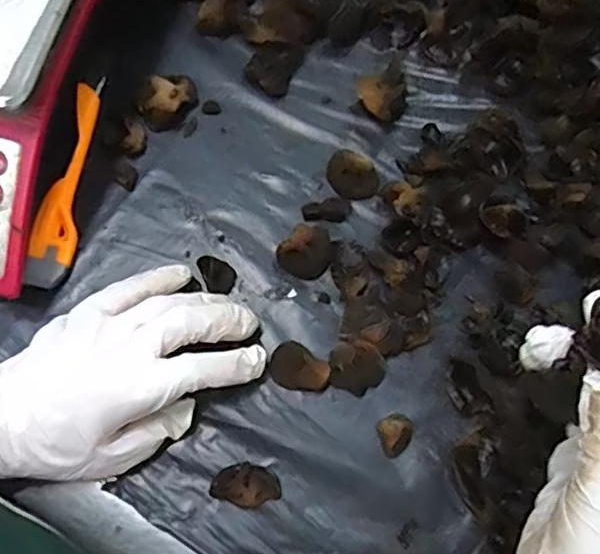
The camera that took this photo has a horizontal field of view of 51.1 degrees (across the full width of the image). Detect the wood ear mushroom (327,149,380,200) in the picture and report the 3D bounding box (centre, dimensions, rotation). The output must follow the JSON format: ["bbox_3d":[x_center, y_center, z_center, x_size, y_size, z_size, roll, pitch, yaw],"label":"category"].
[{"bbox_3d":[0.035,-0.069,0.426,0.031,0.005,0.038,-41,80,-11],"label":"wood ear mushroom"}]

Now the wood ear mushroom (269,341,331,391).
[{"bbox_3d":[-0.001,0.057,0.384,0.036,0.014,0.026,38,77,8],"label":"wood ear mushroom"}]

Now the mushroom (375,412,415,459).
[{"bbox_3d":[0.058,0.095,0.377,0.022,0.013,0.023,-25,77,-8],"label":"mushroom"}]

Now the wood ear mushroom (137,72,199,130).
[{"bbox_3d":[-0.090,-0.123,0.429,0.028,0.019,0.044,37,77,8],"label":"wood ear mushroom"}]

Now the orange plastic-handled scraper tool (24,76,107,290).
[{"bbox_3d":[-0.150,-0.065,0.414,0.007,0.028,0.151,-11,62,40],"label":"orange plastic-handled scraper tool"}]

